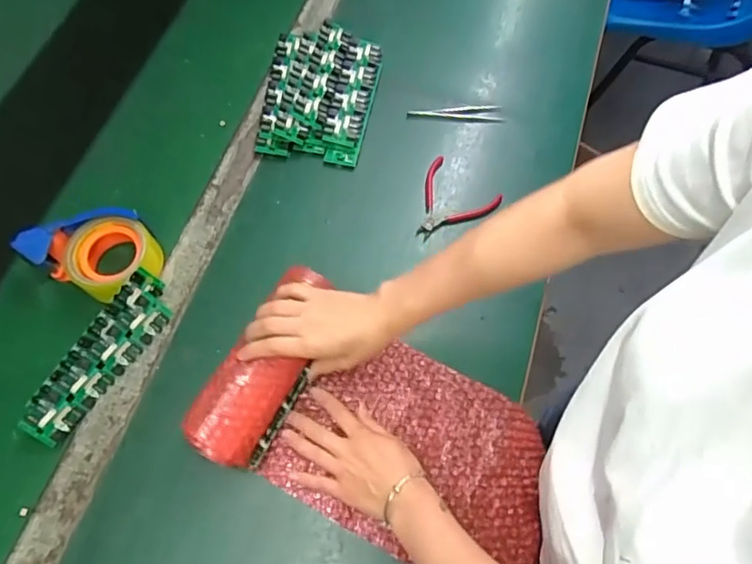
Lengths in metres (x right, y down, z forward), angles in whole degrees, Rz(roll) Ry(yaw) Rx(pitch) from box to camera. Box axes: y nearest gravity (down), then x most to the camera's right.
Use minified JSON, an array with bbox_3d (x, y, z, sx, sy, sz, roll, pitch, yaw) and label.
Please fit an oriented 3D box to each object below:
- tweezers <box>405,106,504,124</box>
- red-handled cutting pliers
[{"bbox_3d":[0.110,-0.230,0.768,0.132,0.012,0.021,1,66,0],"label":"tweezers"},{"bbox_3d":[0.091,-0.099,0.710,0.100,0.012,0.116,34,70,14],"label":"red-handled cutting pliers"}]

